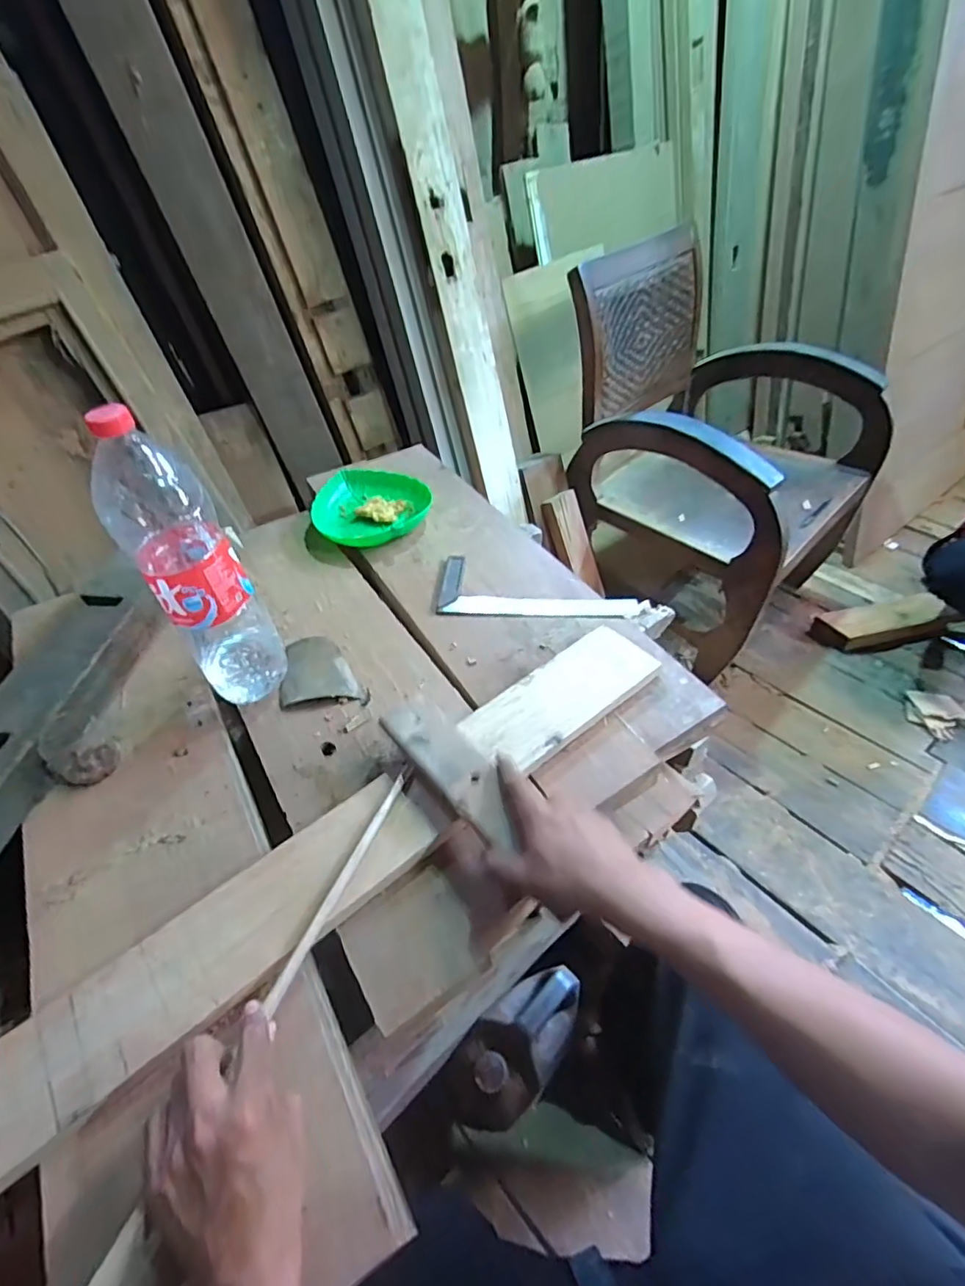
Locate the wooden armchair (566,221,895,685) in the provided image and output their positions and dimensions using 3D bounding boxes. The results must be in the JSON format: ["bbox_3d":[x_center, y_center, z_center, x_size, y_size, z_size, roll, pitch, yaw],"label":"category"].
[{"bbox_3d":[0.581,-0.447,1.417,0.592,0.825,0.603,32,55,31],"label":"wooden armchair"}]

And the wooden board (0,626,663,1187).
[{"bbox_3d":[-0.083,0.159,0.503,0.647,0.022,0.086,-32,51,-25],"label":"wooden board"}]

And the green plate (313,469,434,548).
[{"bbox_3d":[-0.170,-0.209,0.882,0.171,0.039,0.172,-3,45,3],"label":"green plate"}]

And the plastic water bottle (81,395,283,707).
[{"bbox_3d":[-0.273,-0.061,0.551,0.089,0.309,0.079,-27,49,-21],"label":"plastic water bottle"}]

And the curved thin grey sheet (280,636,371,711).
[{"bbox_3d":[-0.183,0.029,0.664,0.096,0.014,0.107,-8,45,-2],"label":"curved thin grey sheet"}]

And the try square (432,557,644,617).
[{"bbox_3d":[0.072,-0.075,0.751,0.253,0.007,0.110,2,45,7],"label":"try square"}]

